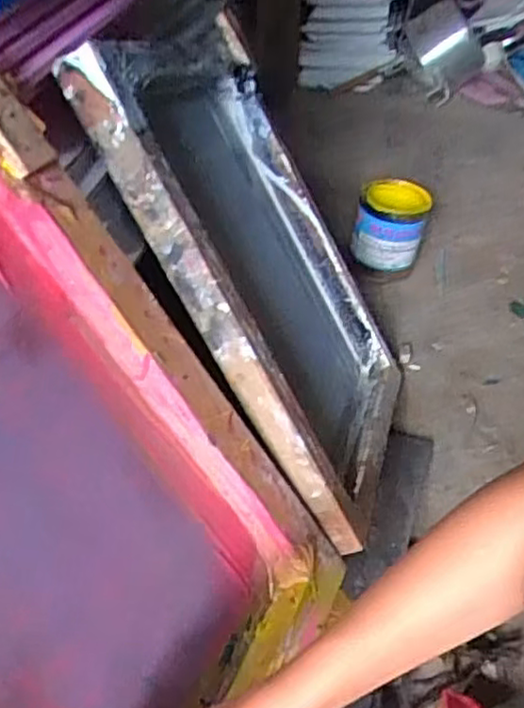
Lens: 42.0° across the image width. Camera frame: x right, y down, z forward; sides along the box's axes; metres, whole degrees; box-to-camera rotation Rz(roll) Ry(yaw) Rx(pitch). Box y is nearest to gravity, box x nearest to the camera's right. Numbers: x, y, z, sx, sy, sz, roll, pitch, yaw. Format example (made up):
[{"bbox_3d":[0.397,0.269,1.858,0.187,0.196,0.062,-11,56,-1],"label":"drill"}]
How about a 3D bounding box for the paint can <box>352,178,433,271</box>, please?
[{"bbox_3d":[0.210,-0.201,1.114,0.111,0.134,0.100,9,40,12],"label":"paint can"}]

